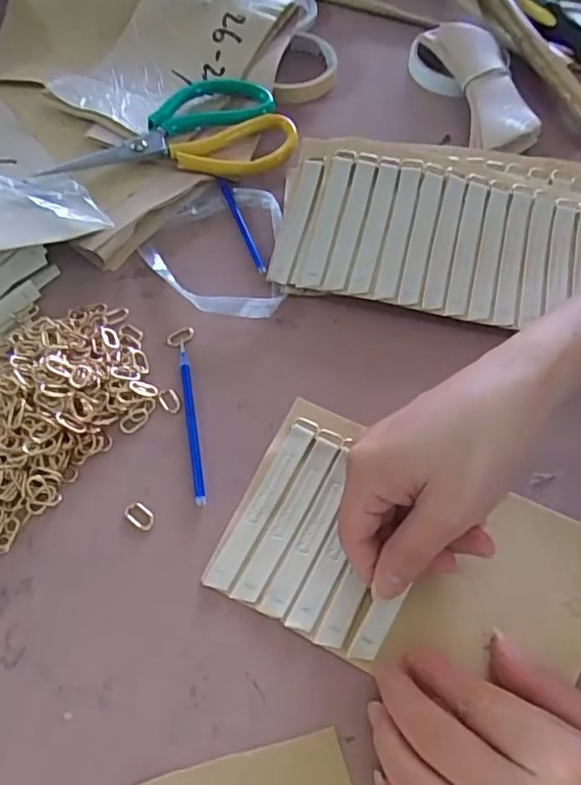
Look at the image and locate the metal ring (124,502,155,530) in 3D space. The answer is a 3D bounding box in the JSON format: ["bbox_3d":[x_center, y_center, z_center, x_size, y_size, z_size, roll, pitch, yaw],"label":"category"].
[{"bbox_3d":[-0.082,0.066,0.315,0.018,0.004,0.011,33,64,16],"label":"metal ring"}]

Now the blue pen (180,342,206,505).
[{"bbox_3d":[-0.059,0.015,0.344,0.006,0.004,0.105,-8,60,-7],"label":"blue pen"}]

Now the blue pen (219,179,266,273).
[{"bbox_3d":[-0.034,-0.121,0.423,0.007,0.008,0.092,-18,62,-12],"label":"blue pen"}]

